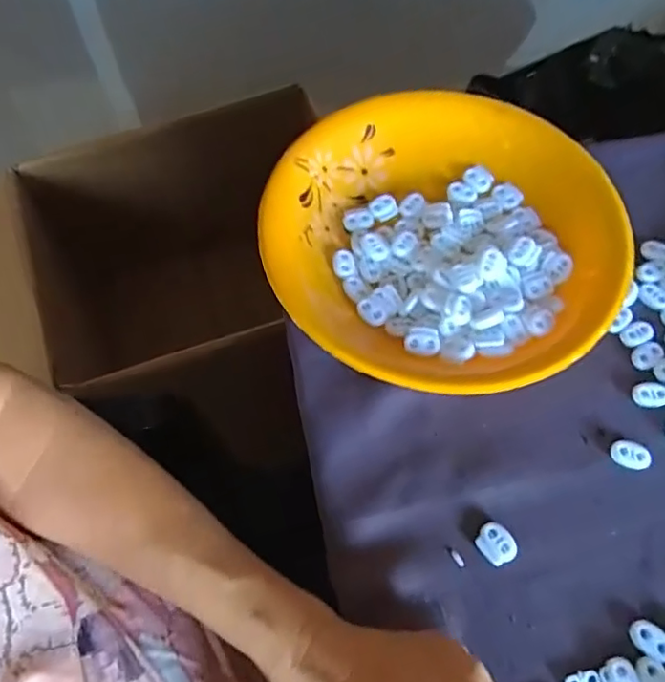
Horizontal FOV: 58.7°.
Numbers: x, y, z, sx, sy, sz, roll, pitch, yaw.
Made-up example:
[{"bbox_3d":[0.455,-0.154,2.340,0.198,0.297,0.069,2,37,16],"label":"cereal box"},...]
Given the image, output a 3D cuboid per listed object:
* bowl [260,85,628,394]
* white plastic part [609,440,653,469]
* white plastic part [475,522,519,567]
[{"bbox_3d":[0.072,-0.077,0.403,0.222,0.053,0.237,0,63,0],"label":"bowl"},{"bbox_3d":[0.181,0.069,0.359,0.024,0.004,0.015,19,65,9],"label":"white plastic part"},{"bbox_3d":[0.094,0.116,0.338,0.019,0.004,0.023,-34,68,-16],"label":"white plastic part"}]

